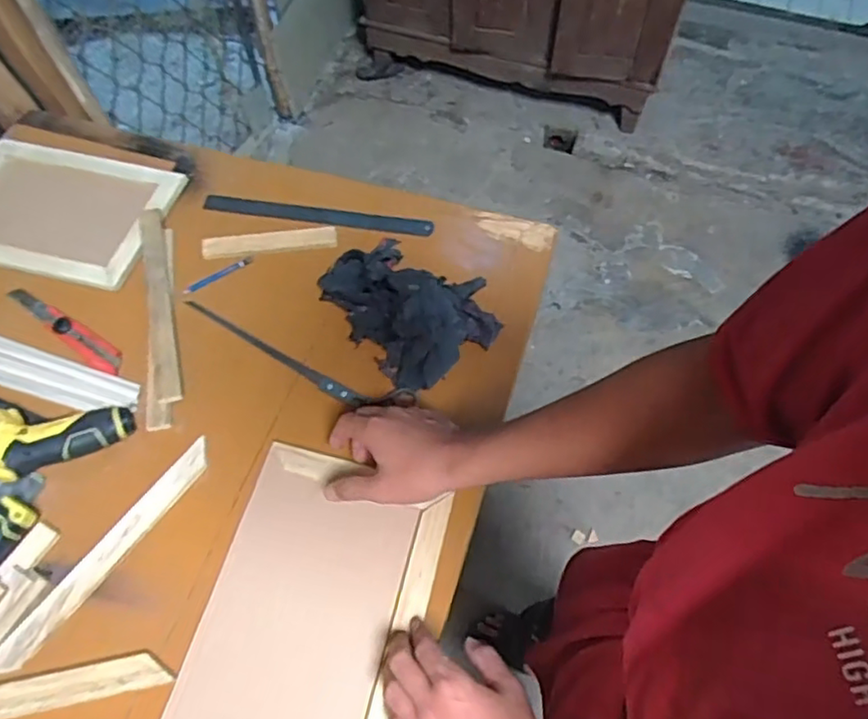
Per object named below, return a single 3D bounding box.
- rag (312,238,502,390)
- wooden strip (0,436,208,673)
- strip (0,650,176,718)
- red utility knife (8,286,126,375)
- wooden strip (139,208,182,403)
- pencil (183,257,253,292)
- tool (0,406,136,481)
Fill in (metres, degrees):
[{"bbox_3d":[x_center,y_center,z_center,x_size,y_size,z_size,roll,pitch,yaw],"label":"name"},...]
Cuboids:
[{"bbox_3d":[-0.032,-0.084,0.752,0.157,0.077,0.208,-36,67,-18],"label":"rag"},{"bbox_3d":[-0.333,0.195,0.630,0.035,0.013,0.272,31,66,16],"label":"wooden strip"},{"bbox_3d":[-0.343,0.299,0.565,0.194,0.005,0.032,-11,62,-5],"label":"strip"},{"bbox_3d":[-0.452,-0.041,0.753,0.193,0.012,0.030,31,66,16],"label":"red utility knife"},{"bbox_3d":[-0.345,-0.078,0.779,0.029,0.013,0.296,-15,62,-7],"label":"wooden strip"},{"bbox_3d":[-0.281,-0.110,0.808,0.095,0.006,0.011,-31,65,-18],"label":"pencil"},{"bbox_3d":[-0.437,0.081,0.666,0.198,0.043,0.100,1,61,1],"label":"tool"}]

